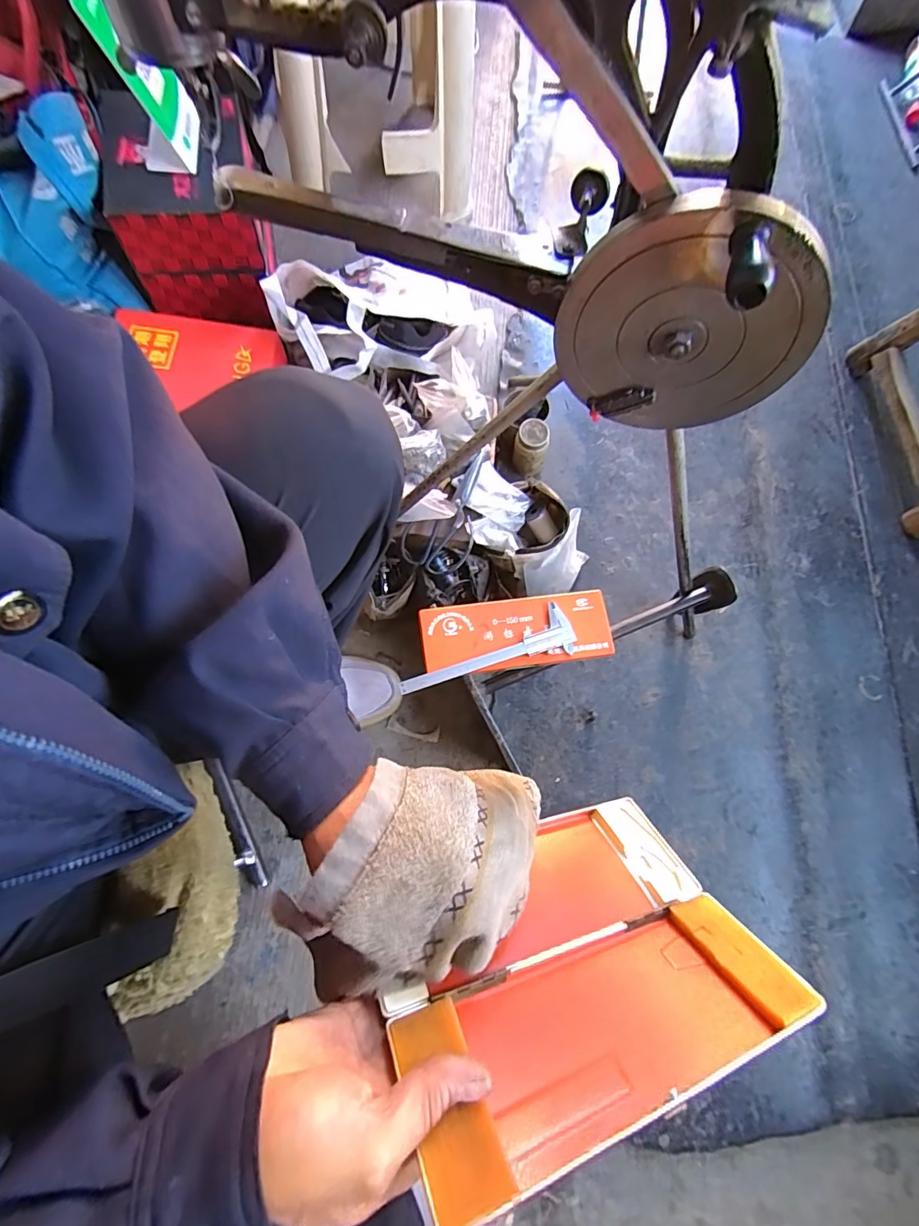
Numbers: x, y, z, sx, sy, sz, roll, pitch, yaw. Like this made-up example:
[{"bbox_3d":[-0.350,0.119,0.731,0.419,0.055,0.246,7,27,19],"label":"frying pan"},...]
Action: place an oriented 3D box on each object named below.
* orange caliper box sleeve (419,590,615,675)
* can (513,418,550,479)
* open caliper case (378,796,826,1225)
[{"bbox_3d":[0.073,0.025,0.624,0.237,0.023,0.089,-7,75,-7],"label":"orange caliper box sleeve"},{"bbox_3d":[0.110,-0.253,0.779,0.054,0.092,0.056,1,74,-5],"label":"can"},{"bbox_3d":[0.070,0.216,0.315,0.233,0.170,0.021,-6,113,-22],"label":"open caliper case"}]

